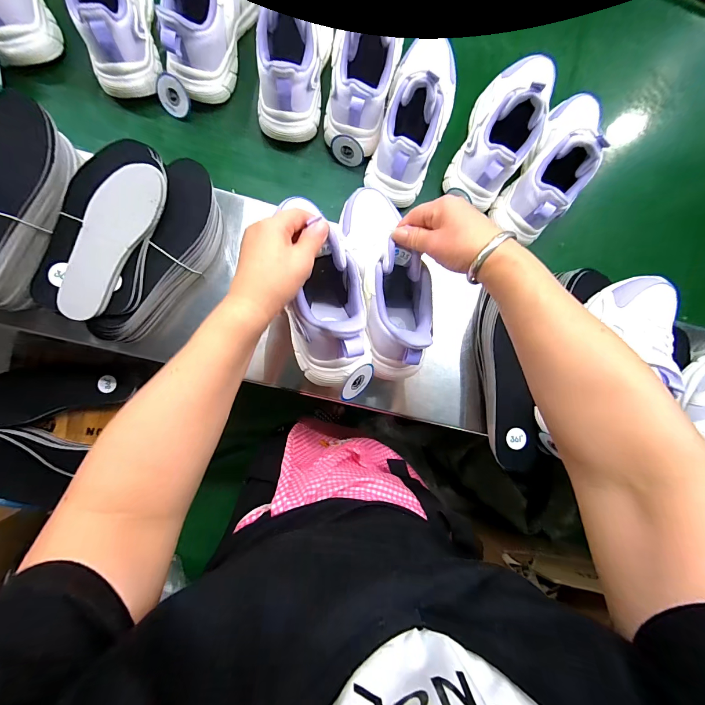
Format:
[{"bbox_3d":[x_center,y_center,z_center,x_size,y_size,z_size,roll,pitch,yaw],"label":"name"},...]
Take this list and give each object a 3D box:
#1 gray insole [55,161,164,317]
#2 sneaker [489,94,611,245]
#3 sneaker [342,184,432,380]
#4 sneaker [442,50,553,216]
[{"bbox_3d":[-0.261,-0.120,0.360,0.069,0.013,0.176,20,89,2],"label":"gray insole"},{"bbox_3d":[0.290,-0.267,0.452,0.087,0.105,0.233,31,85,-5],"label":"sneaker"},{"bbox_3d":[0.039,-0.095,0.381,0.070,0.098,0.232,-9,75,-7],"label":"sneaker"},{"bbox_3d":[0.214,-0.319,0.448,0.083,0.112,0.219,25,85,-5],"label":"sneaker"}]

